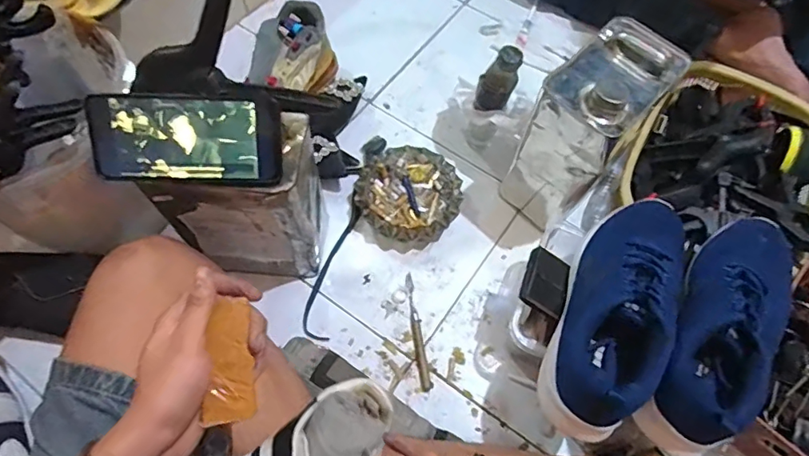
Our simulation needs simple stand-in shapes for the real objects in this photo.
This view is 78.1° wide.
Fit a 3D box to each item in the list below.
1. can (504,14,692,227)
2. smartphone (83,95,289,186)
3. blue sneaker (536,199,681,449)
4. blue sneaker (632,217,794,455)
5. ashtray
[{"bbox_3d":[0.237,-0.128,0.659,0.101,0.240,0.168,41,69,16],"label":"can"},{"bbox_3d":[-0.198,-0.081,0.460,0.165,0.082,0.011,-1,19,-6],"label":"smartphone"},{"bbox_3d":[0.231,0.071,0.525,0.101,0.090,0.290,29,66,11],"label":"blue sneaker"},{"bbox_3d":[0.340,0.093,0.517,0.101,0.088,0.285,36,68,14],"label":"blue sneaker"},{"bbox_3d":[0.008,-0.046,0.721,0.140,0.041,0.144,1,64,-2],"label":"ashtray"}]

